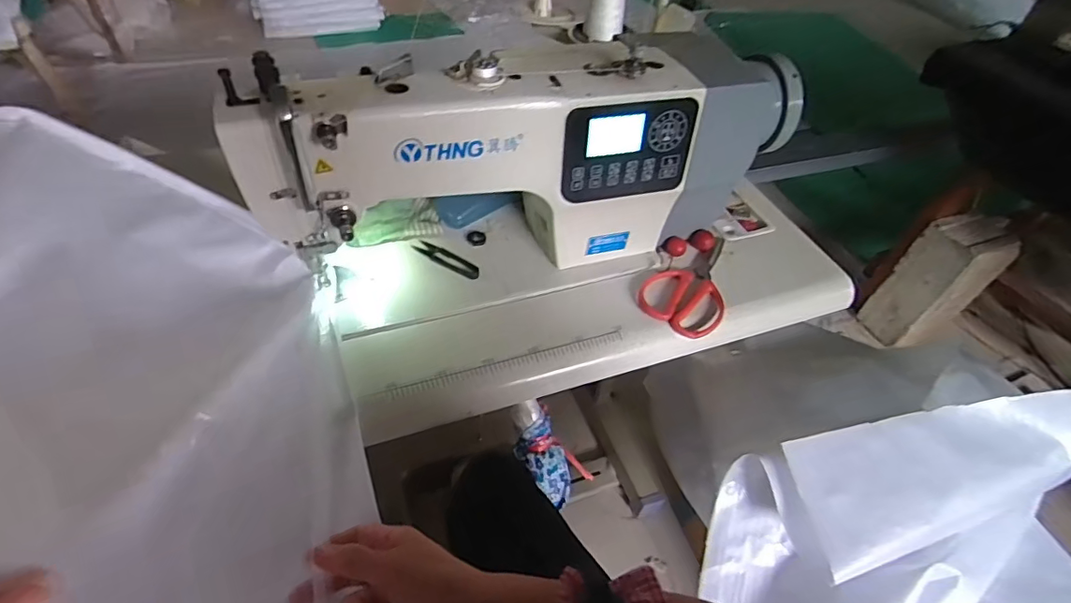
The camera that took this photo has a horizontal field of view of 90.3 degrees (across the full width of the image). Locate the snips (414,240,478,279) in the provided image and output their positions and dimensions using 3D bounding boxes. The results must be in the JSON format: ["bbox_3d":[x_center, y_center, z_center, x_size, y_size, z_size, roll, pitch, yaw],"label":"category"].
[{"bbox_3d":[-0.110,-0.052,0.664,0.093,0.012,0.018,28,51,18],"label":"snips"}]

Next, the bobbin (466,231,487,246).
[{"bbox_3d":[-0.076,-0.082,0.694,0.025,0.005,0.027,-6,49,-12],"label":"bobbin"}]

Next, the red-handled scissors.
[{"bbox_3d":[0.199,-0.025,0.668,0.097,0.016,0.171,30,52,19],"label":"red-handled scissors"}]

